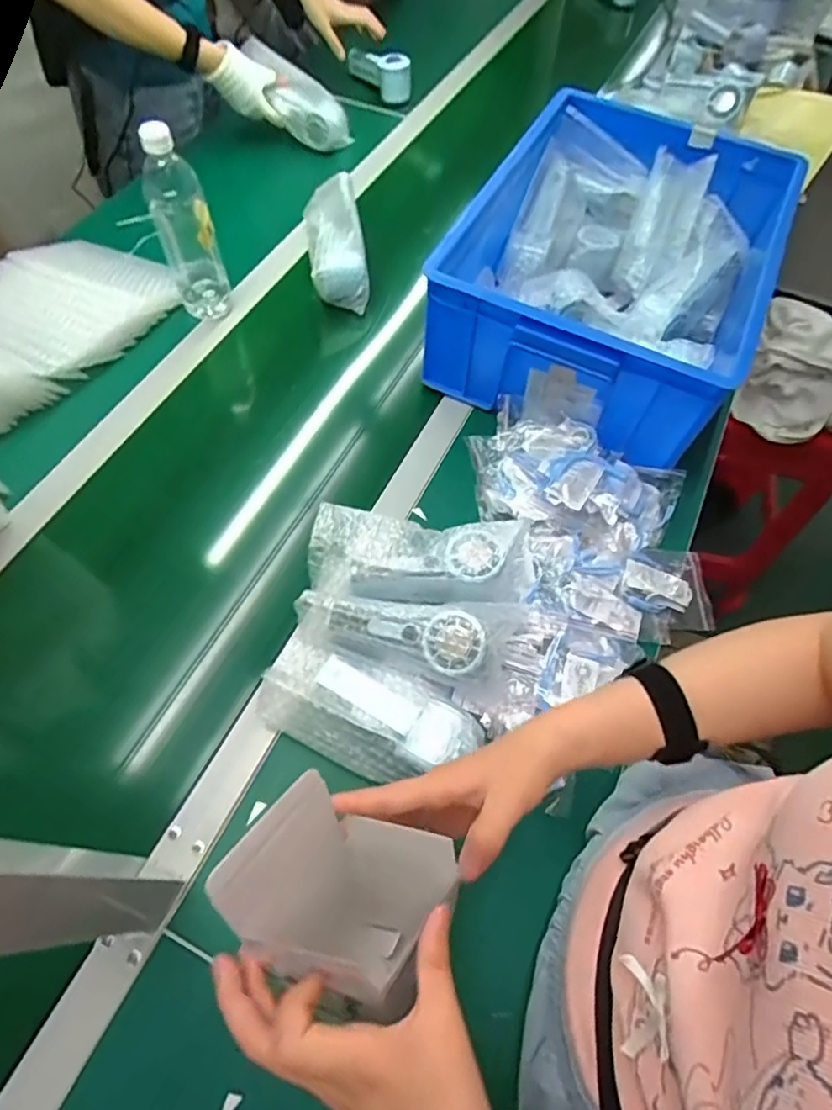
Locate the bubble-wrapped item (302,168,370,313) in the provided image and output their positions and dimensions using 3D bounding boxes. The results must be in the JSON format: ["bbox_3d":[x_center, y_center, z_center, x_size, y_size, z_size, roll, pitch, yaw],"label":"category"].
[{"bbox_3d":[-0.116,-0.441,0.840,0.071,0.079,0.187,-8,62,-8],"label":"bubble-wrapped item"}]

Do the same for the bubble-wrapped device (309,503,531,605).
[{"bbox_3d":[0.006,0.004,0.584,0.213,0.054,0.079,3,61,-2],"label":"bubble-wrapped device"}]

